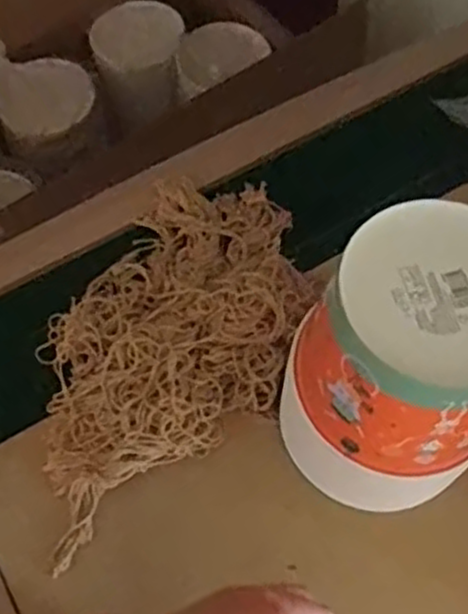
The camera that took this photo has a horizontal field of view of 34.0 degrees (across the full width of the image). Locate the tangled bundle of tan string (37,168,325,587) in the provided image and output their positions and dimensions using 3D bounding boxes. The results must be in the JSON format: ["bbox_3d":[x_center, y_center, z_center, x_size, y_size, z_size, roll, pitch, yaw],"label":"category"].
[{"bbox_3d":[-0.055,0.018,0.666,0.210,0.070,0.353,33,67,16],"label":"tangled bundle of tan string"}]

